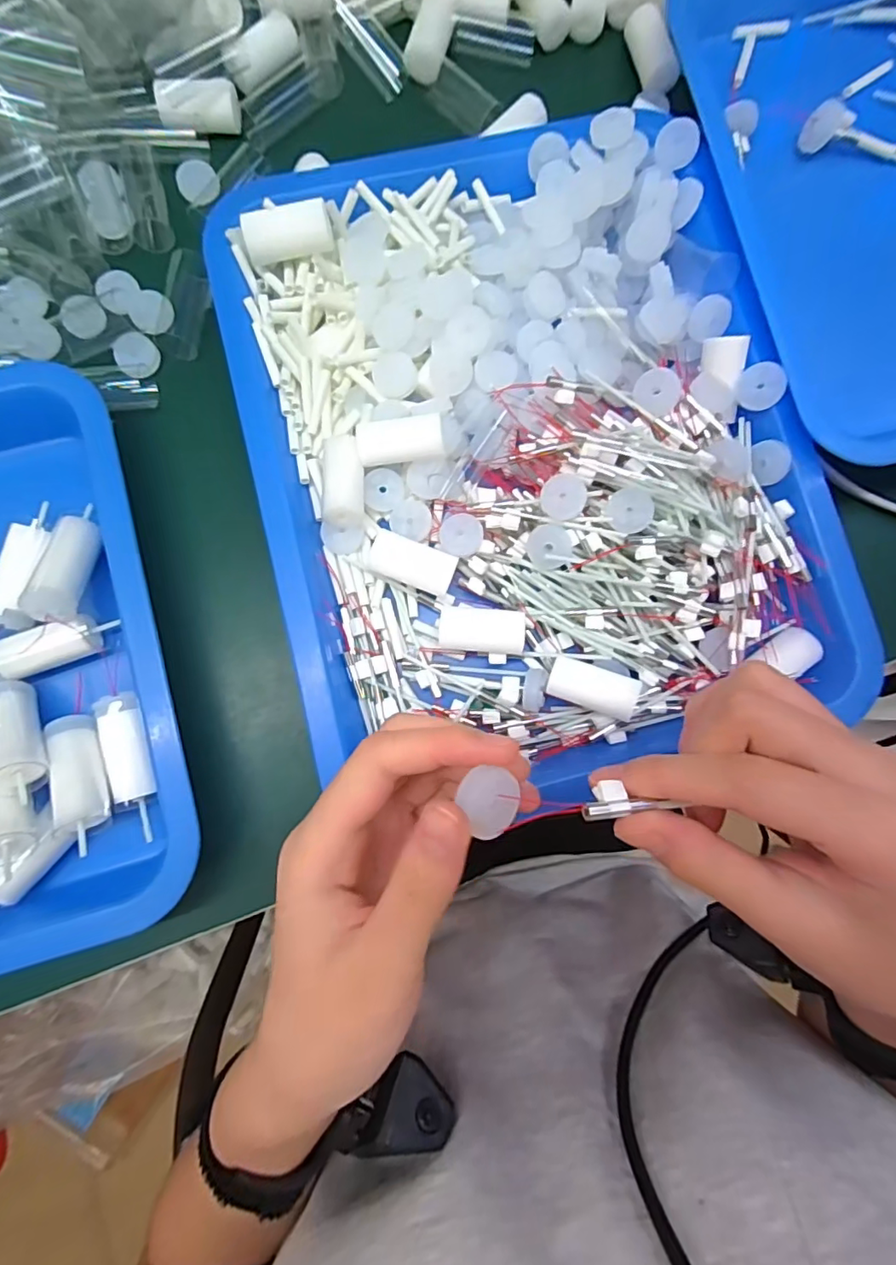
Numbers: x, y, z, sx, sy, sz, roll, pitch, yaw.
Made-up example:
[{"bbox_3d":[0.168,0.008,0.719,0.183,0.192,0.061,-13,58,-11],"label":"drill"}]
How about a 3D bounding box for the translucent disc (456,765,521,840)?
[{"bbox_3d":[0.013,0.048,0.155,0.017,0.004,0.018,8,73,-28],"label":"translucent disc"}]

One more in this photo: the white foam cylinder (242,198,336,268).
[{"bbox_3d":[-0.077,-0.194,0.259,0.041,0.015,0.020,-13,84,-4],"label":"white foam cylinder"}]

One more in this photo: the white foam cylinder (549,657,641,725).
[{"bbox_3d":[0.069,0.026,0.254,0.042,0.015,0.020,19,91,10],"label":"white foam cylinder"}]

